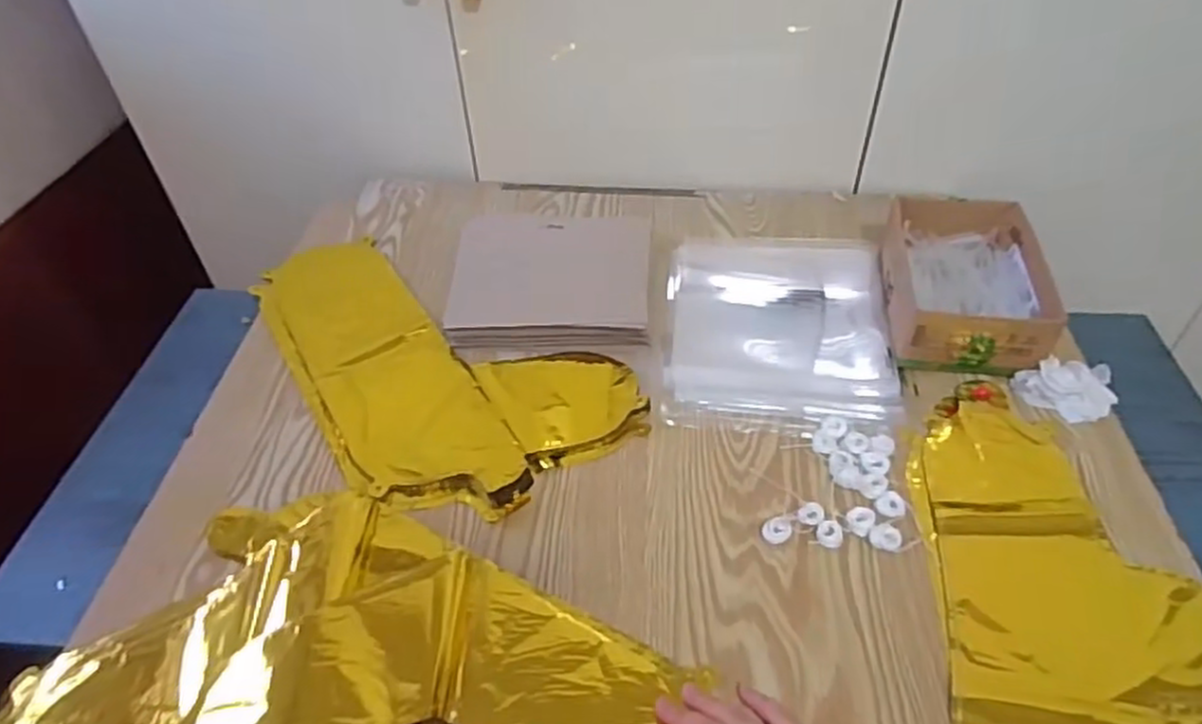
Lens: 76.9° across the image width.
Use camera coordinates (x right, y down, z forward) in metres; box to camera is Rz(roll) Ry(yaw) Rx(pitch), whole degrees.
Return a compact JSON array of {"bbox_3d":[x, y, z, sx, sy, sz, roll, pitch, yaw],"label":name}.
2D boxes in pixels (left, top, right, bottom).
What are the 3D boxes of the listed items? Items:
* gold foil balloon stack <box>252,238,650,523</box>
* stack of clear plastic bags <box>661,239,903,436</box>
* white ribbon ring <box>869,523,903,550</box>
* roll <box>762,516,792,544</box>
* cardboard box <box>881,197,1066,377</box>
[{"bbox_3d":[-0.162,-0.019,0.716,0.236,0.019,0.397,-28,51,-23],"label":"gold foil balloon stack"},{"bbox_3d":[0.172,-0.038,0.740,0.210,0.024,0.280,3,46,5],"label":"stack of clear plastic bags"},{"bbox_3d":[0.210,0.129,0.559,0.023,0.008,0.018,-1,46,1],"label":"white ribbon ring"},{"bbox_3d":[0.131,0.126,0.564,0.021,0.010,0.019,13,47,14],"label":"roll"},{"bbox_3d":[0.341,-0.079,0.716,0.132,0.063,0.194,5,46,7],"label":"cardboard box"}]

